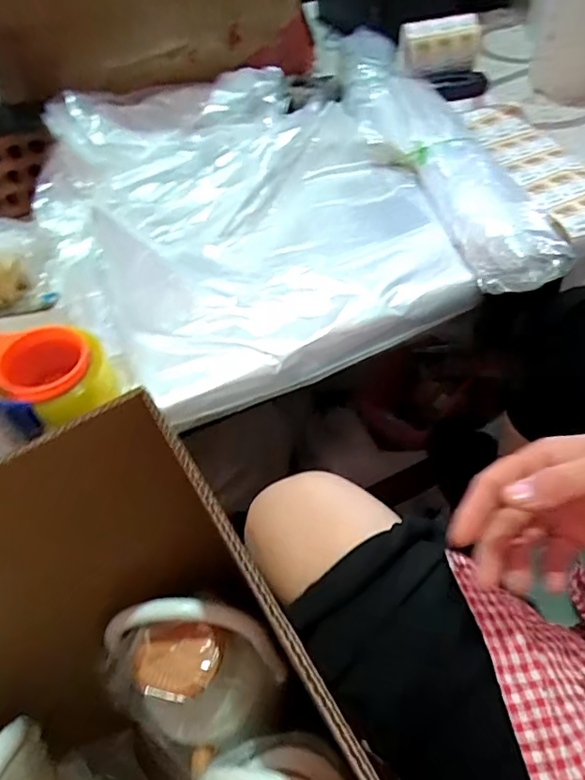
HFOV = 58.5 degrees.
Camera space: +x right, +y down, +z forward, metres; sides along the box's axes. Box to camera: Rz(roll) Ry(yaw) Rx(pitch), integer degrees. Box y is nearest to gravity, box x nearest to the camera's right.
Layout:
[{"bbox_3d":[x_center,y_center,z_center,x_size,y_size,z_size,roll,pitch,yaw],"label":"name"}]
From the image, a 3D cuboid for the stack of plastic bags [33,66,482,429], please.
[{"bbox_3d":[-0.076,-0.237,0.662,0.462,0.066,0.559,-24,52,-12],"label":"stack of plastic bags"}]

